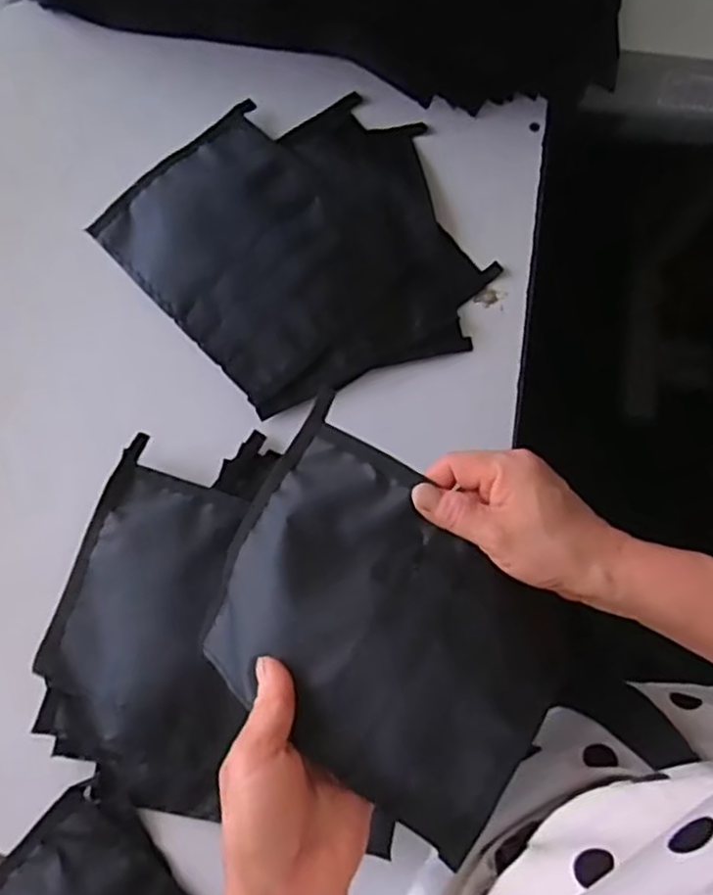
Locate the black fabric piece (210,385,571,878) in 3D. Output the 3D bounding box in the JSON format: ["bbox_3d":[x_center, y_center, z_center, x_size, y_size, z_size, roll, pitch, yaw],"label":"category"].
[{"bbox_3d":[0.013,0.087,0.378,0.188,0.066,0.149,34,80,7],"label":"black fabric piece"}]

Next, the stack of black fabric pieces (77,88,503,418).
[{"bbox_3d":[-0.039,-0.155,0.542,0.229,0.018,0.246,-38,80,-7],"label":"stack of black fabric pieces"}]

